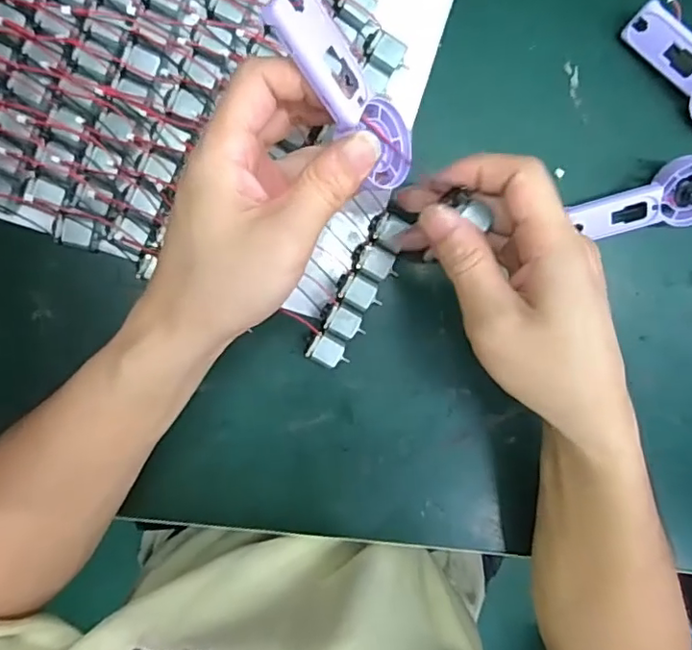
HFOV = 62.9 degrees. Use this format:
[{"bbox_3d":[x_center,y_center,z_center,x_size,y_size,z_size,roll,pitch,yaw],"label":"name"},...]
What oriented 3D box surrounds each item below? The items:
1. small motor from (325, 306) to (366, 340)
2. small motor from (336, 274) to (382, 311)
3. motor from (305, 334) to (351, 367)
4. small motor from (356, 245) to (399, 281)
[{"bbox_3d":[0.000,-0.001,0.344,0.023,0.017,0.018,28,96,-8],"label":"small motor"},{"bbox_3d":[0.009,-0.019,0.341,0.025,0.015,0.017,30,96,-8],"label":"small motor"},{"bbox_3d":[-0.010,0.016,0.344,0.025,0.018,0.016,28,96,-8],"label":"motor"},{"bbox_3d":[0.020,-0.037,0.339,0.024,0.012,0.016,22,97,-7],"label":"small motor"}]

